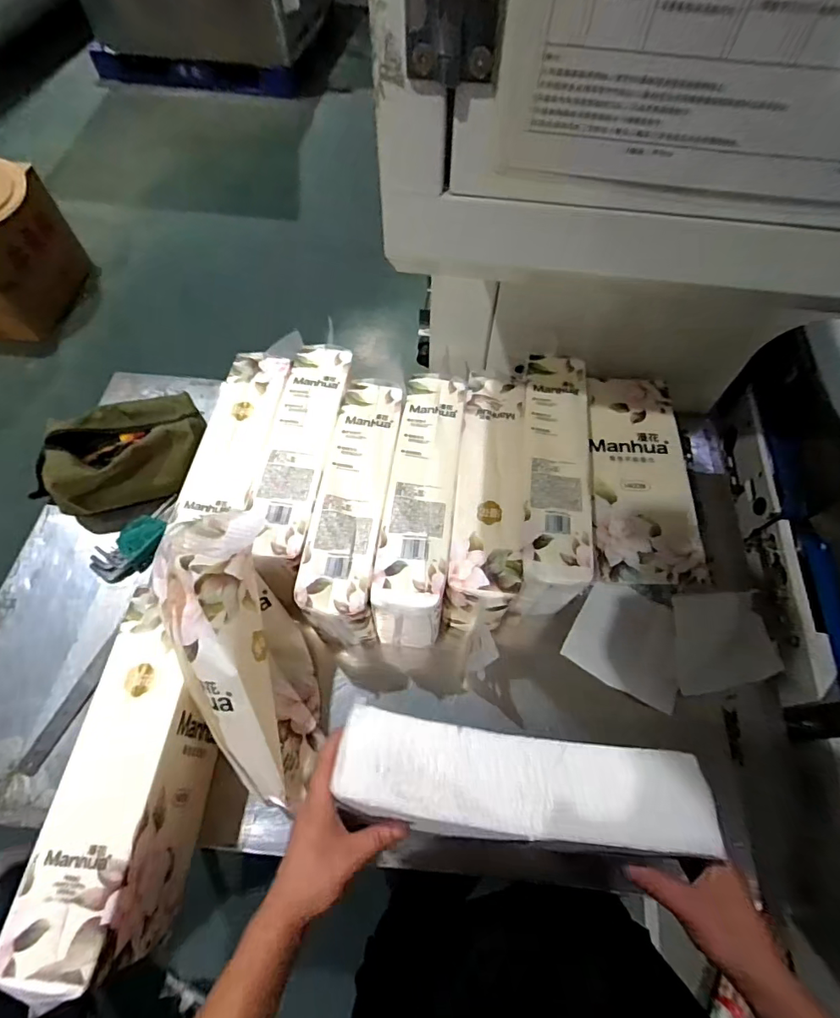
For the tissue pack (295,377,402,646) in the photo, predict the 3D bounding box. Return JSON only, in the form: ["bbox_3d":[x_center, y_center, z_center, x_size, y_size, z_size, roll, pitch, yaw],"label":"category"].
[{"bbox_3d":[-0.081,-0.010,0.697,0.107,0.133,0.375,6,62,1],"label":"tissue pack"}]

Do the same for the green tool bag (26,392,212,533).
[{"bbox_3d":[-0.474,-0.089,0.811,0.232,0.122,0.157,-22,65,-12],"label":"green tool bag"}]

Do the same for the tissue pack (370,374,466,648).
[{"bbox_3d":[0.005,-0.008,0.701,0.097,0.129,0.381,7,62,2],"label":"tissue pack"}]

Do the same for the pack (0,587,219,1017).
[{"bbox_3d":[-0.293,0.271,0.529,0.096,0.141,0.343,2,62,0],"label":"pack"}]

